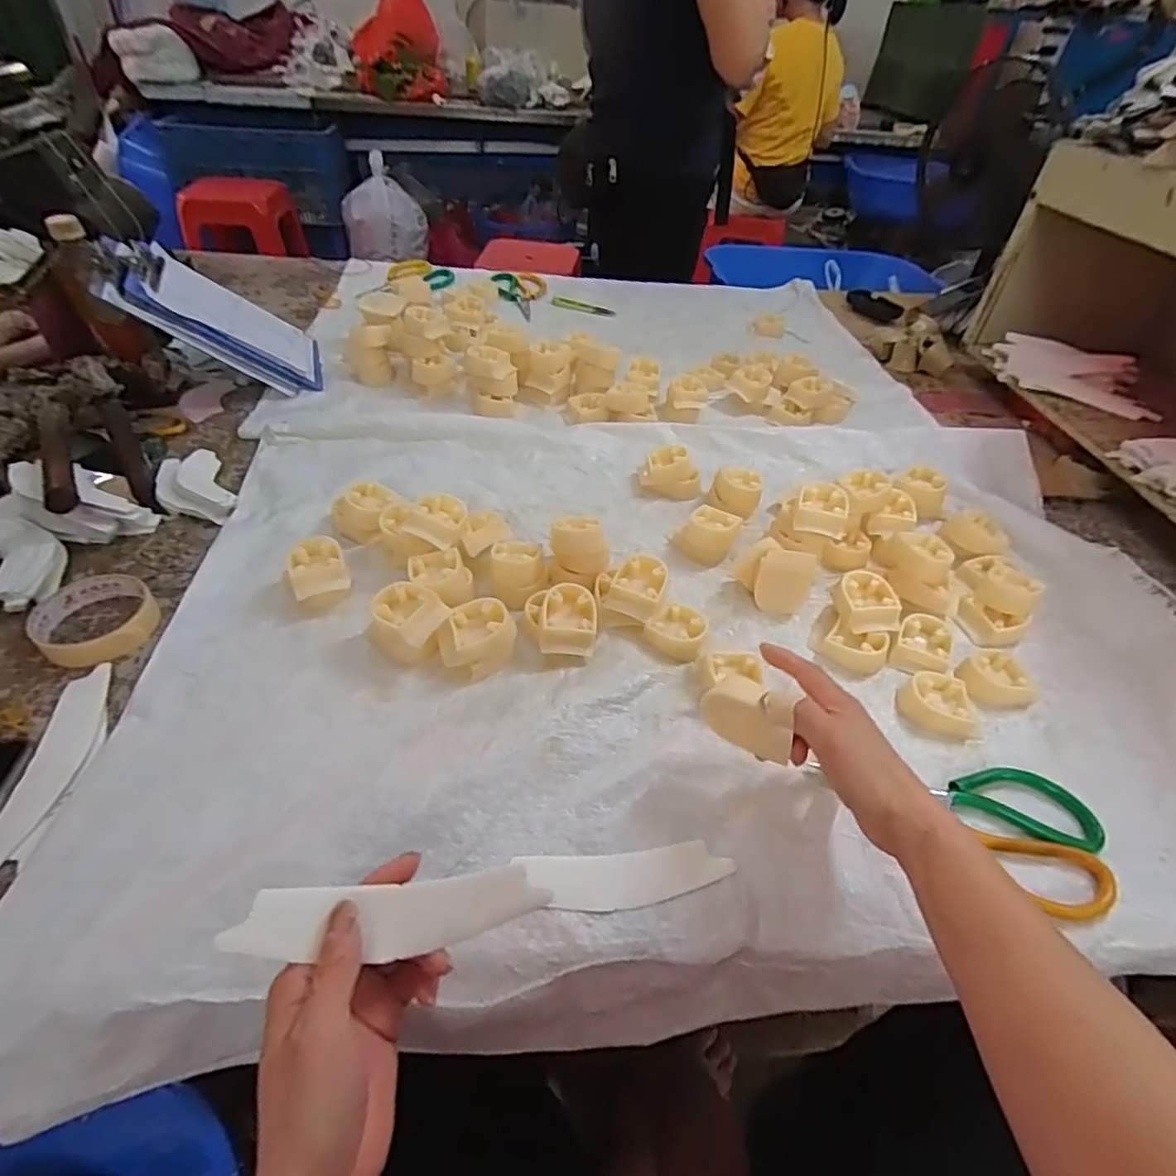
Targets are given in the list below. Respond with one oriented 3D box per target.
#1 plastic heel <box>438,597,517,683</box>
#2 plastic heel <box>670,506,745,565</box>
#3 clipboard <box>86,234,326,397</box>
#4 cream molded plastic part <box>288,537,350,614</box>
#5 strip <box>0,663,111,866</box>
[{"bbox_3d":[-0.090,0.041,0.504,0.059,0.041,0.050,-7,45,-11],"label":"plastic heel"},{"bbox_3d":[0.121,-0.055,0.628,0.063,0.037,0.052,22,47,17],"label":"plastic heel"},{"bbox_3d":[-0.463,-0.337,0.776,0.248,0.028,0.144,23,42,-37],"label":"clipboard"},{"bbox_3d":[-0.239,-0.014,0.546,0.045,0.034,0.057,-19,49,-22],"label":"cream molded plastic part"},{"bbox_3d":[-0.366,0.115,0.427,0.041,0.004,0.152,-6,45,-10],"label":"strip"}]

